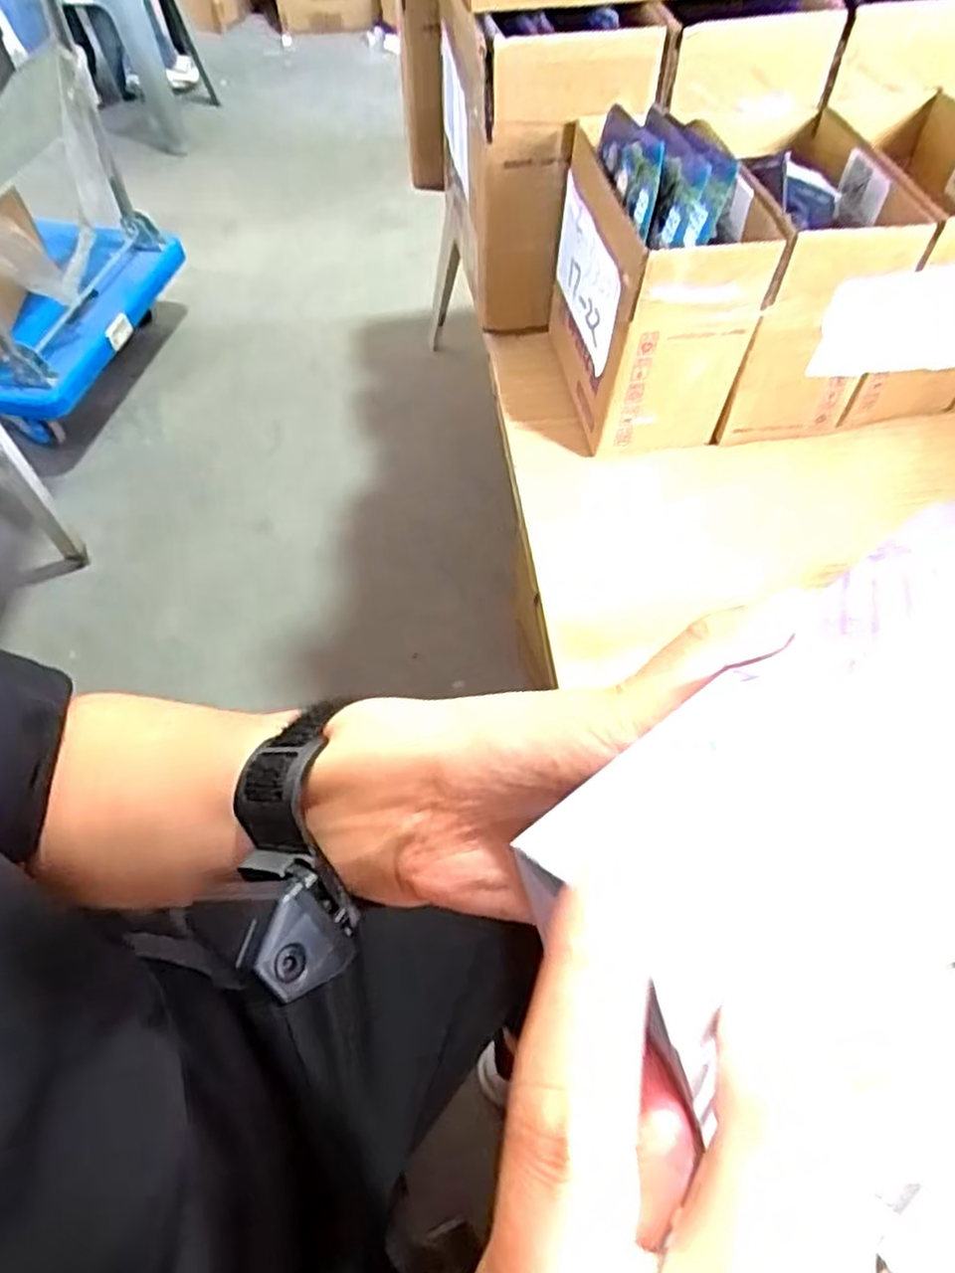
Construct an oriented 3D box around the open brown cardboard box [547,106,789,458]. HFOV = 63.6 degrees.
[{"bbox_3d":[0.115,-0.238,0.503,0.101,0.172,0.158,-9,57,-3],"label":"open brown cardboard box"}]

